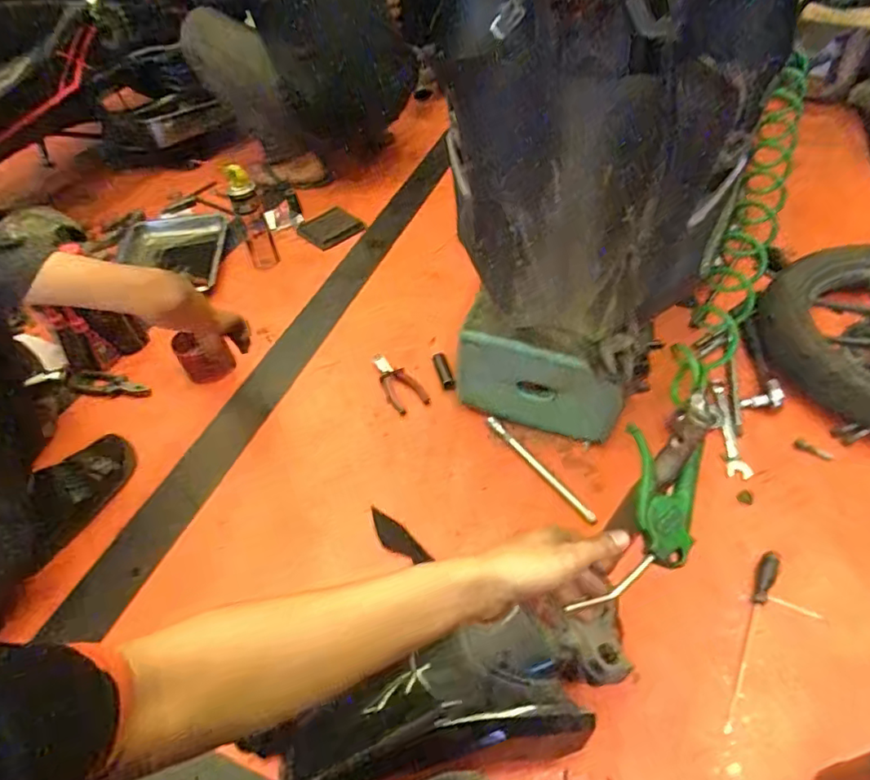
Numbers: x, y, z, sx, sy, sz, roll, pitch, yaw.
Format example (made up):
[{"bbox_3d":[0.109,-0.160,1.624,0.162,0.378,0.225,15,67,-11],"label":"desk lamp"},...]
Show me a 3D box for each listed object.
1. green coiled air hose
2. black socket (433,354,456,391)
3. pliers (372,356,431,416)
[{"bbox_3d":[0.459,-0.273,0.781,0.061,0.127,0.789,20,53,22],"label":"green coiled air hose"},{"bbox_3d":[0.018,-0.032,1.041,0.023,0.018,0.095,-14,47,-8],"label":"black socket"},{"bbox_3d":[-0.073,-0.013,1.037,0.060,0.022,0.154,-26,50,-18],"label":"pliers"}]

